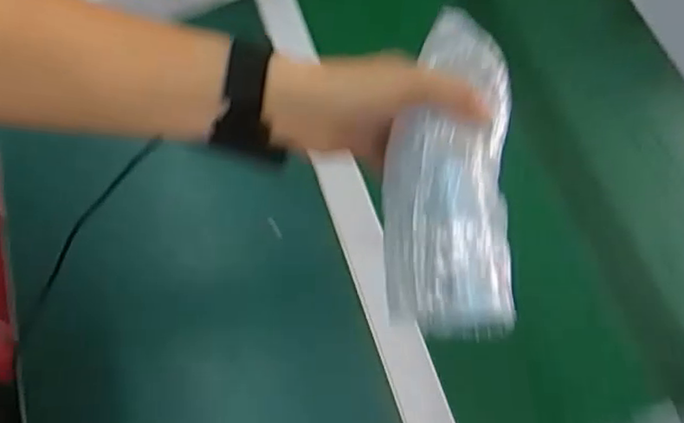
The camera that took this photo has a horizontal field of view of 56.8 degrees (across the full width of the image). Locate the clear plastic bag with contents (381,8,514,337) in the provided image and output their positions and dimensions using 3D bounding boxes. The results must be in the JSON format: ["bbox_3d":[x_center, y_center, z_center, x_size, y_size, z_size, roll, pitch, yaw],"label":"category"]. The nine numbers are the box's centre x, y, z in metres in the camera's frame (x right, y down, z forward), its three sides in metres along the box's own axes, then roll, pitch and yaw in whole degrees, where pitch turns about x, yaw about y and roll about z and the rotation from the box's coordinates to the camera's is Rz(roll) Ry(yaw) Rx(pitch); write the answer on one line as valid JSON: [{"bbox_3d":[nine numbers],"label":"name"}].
[{"bbox_3d":[0.066,-0.025,0.381,0.076,0.032,0.199,8,68,1],"label":"clear plastic bag with contents"}]

